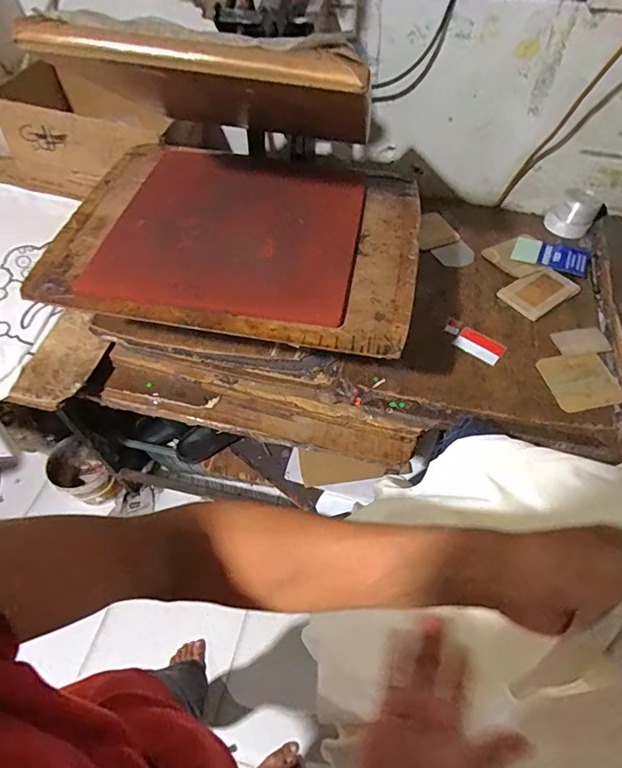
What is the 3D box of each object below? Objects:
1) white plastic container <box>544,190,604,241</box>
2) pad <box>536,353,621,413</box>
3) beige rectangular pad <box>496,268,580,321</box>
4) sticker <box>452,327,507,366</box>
[{"bbox_3d":[0.578,-0.380,0.998,0.096,0.070,0.089,33,62,20],"label":"white plastic container"},{"bbox_3d":[0.460,-0.005,0.771,0.121,0.005,0.108,-10,56,-7],"label":"pad"},{"bbox_3d":[0.451,-0.182,0.888,0.155,0.009,0.088,-30,61,-19],"label":"beige rectangular pad"},{"bbox_3d":[0.305,-0.070,0.817,0.082,0.004,0.050,32,61,20],"label":"sticker"}]

